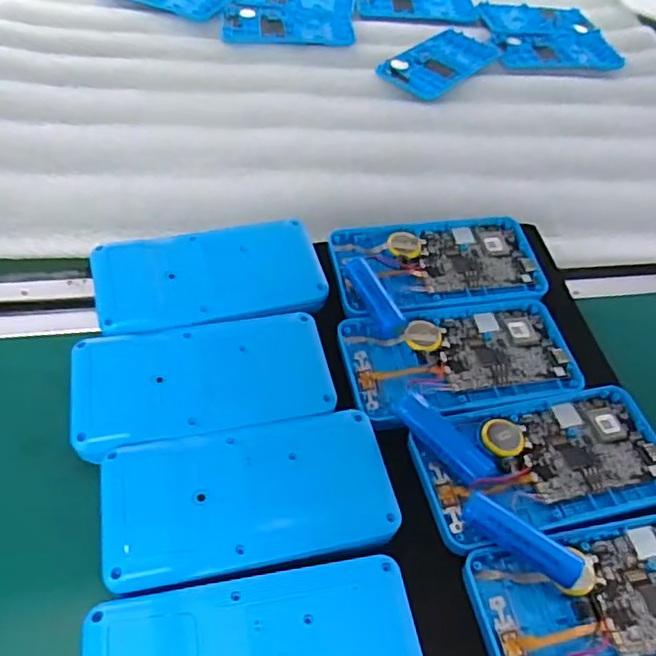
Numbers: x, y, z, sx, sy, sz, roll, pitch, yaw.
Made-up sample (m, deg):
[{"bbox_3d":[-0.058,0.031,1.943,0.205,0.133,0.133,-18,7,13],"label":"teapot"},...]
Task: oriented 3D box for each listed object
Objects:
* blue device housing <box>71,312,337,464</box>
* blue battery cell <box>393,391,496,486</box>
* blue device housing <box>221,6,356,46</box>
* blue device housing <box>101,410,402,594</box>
[{"bbox_3d":[-0.059,0.023,0.297,0.118,0.009,0.063,-10,54,-16],"label":"blue device housing"},{"bbox_3d":[0.054,0.051,0.287,0.050,0.016,0.016,39,57,22],"label":"blue battery cell"},{"bbox_3d":[-0.035,-0.272,0.555,0.116,0.007,0.064,-1,52,-9],"label":"blue device housing"},{"bbox_3d":[-0.033,0.069,0.263,0.118,0.009,0.059,-7,53,-13],"label":"blue device housing"}]

